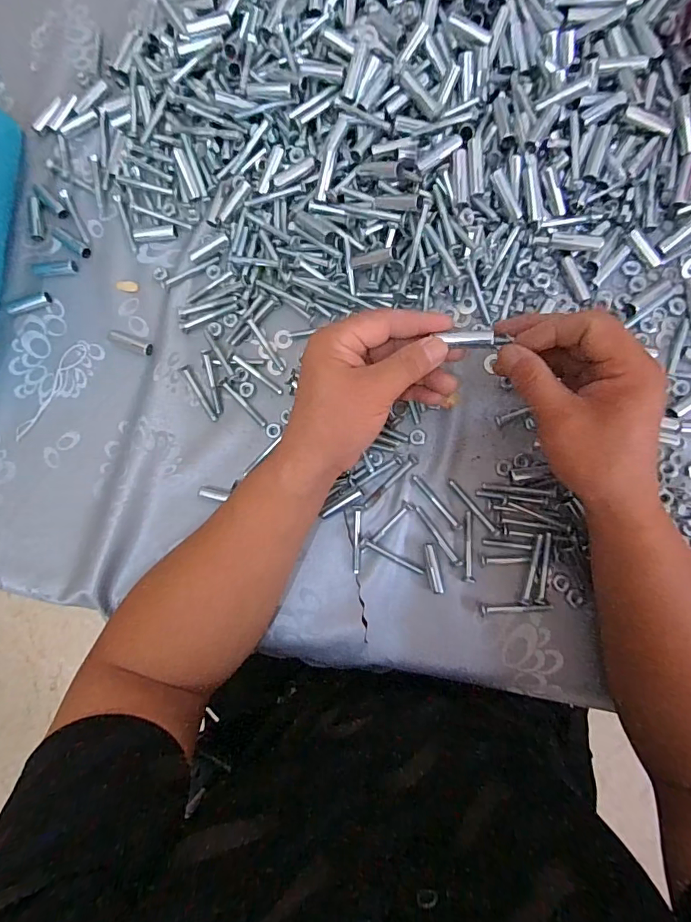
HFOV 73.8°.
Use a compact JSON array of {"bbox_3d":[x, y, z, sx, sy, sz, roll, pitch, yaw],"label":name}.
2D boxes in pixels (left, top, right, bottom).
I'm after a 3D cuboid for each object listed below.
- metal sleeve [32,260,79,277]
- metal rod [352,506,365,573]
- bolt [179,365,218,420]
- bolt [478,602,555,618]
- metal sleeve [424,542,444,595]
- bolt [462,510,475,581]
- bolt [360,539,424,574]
[{"bbox_3d":[-0.275,-0.183,0.434,0.048,0.010,0.015,-1,85,6],"label":"metal sleeve"},{"bbox_3d":[0.010,0.065,0.378,0.008,0.004,0.054,2,86,6],"label":"metal rod"},{"bbox_3d":[-0.129,-0.061,0.405,0.008,0.004,0.057,-33,83,3],"label":"bolt"},{"bbox_3d":[0.134,0.117,0.361,0.055,0.006,0.011,0,86,6],"label":"bolt"},{"bbox_3d":[0.070,0.087,0.370,0.009,0.007,0.040,-12,84,5],"label":"metal sleeve"},{"bbox_3d":[0.099,0.069,0.369,0.008,0.006,0.055,2,86,6],"label":"bolt"},{"bbox_3d":[0.037,0.079,0.374,0.055,0.004,0.008,27,89,8],"label":"bolt"}]

